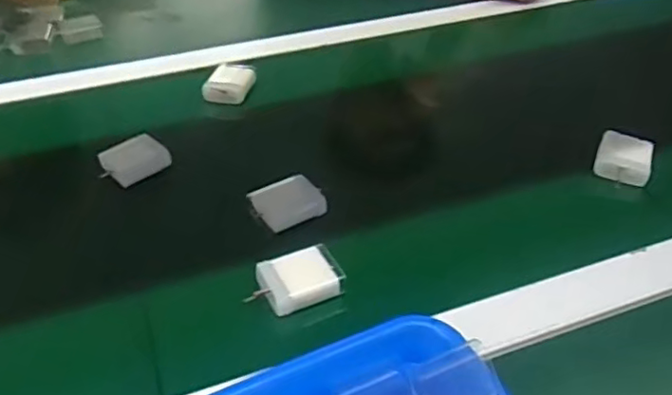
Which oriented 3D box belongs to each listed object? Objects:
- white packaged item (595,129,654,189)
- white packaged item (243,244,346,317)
[{"bbox_3d":[0.249,-0.034,0.543,0.043,0.016,0.054,18,43,18],"label":"white packaged item"},{"bbox_3d":[-0.028,0.057,0.439,0.064,0.015,0.042,-16,43,-19],"label":"white packaged item"}]

